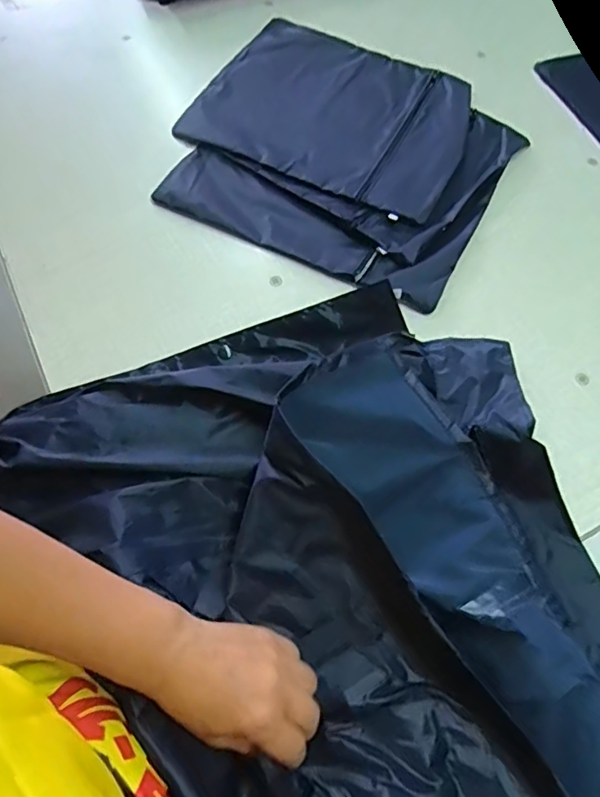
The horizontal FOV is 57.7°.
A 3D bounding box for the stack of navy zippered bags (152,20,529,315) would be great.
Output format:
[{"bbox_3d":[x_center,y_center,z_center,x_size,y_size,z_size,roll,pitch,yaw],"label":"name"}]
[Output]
[{"bbox_3d":[0.048,-0.315,0.670,0.384,0.025,0.370,28,65,11],"label":"stack of navy zippered bags"}]

